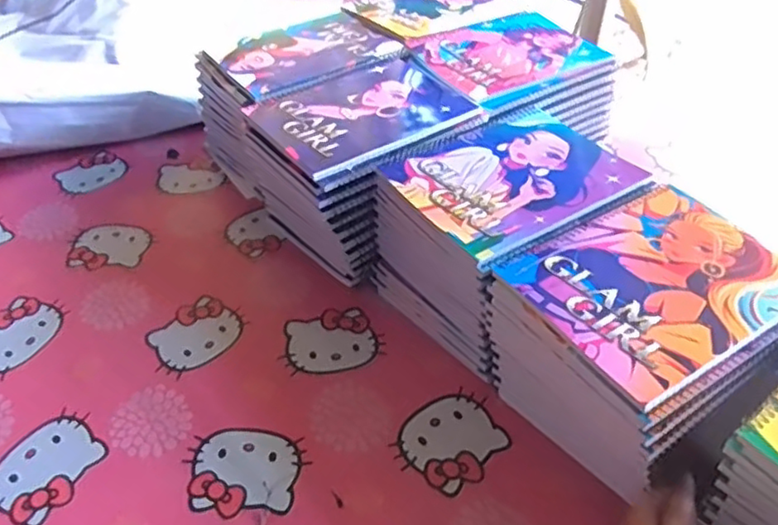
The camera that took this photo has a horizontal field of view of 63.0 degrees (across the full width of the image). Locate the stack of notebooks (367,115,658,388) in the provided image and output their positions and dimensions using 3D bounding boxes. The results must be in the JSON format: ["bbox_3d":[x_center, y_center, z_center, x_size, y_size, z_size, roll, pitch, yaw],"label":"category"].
[{"bbox_3d":[0.102,-0.029,0.596,0.201,0.123,0.172,-31,51,-29],"label":"stack of notebooks"}]

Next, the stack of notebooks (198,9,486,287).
[{"bbox_3d":[-0.056,-0.144,0.720,0.217,0.127,0.328,-24,48,-24],"label":"stack of notebooks"}]

